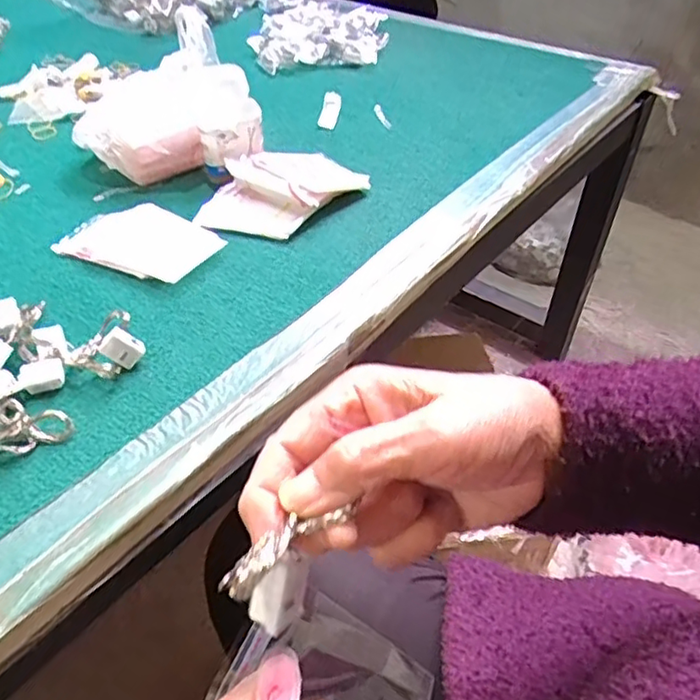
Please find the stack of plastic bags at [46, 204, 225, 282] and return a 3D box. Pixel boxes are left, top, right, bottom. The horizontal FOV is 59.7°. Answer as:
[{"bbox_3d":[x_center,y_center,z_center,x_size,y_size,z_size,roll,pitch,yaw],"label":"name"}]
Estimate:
[{"bbox_3d":[-0.191,-0.101,0.561,0.139,0.010,0.089,18,46,16],"label":"stack of plastic bags"}]

